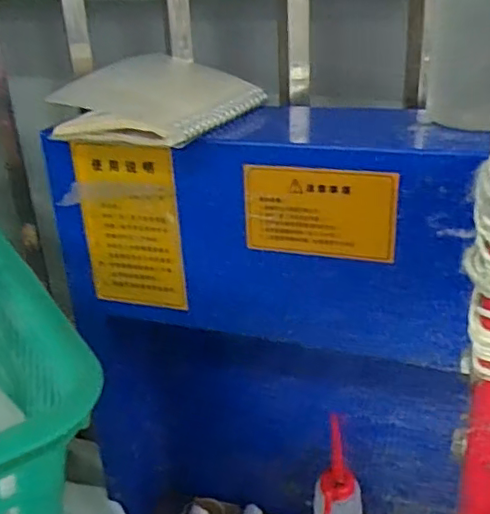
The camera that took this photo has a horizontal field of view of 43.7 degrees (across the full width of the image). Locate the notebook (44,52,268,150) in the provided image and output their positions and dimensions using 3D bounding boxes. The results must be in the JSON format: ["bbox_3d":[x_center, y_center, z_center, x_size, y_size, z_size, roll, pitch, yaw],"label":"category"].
[{"bbox_3d":[-0.058,-0.122,0.457,0.107,0.034,0.157,9,28,23],"label":"notebook"}]

